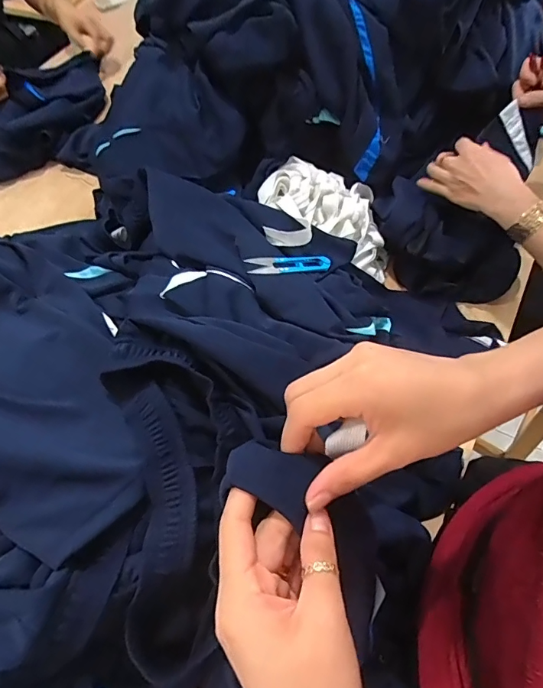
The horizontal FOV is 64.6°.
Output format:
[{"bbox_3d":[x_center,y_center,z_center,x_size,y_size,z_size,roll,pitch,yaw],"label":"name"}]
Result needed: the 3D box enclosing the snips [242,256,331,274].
[{"bbox_3d":[0.025,-0.108,0.582,0.120,0.007,0.032,-6,60,-21],"label":"snips"}]

